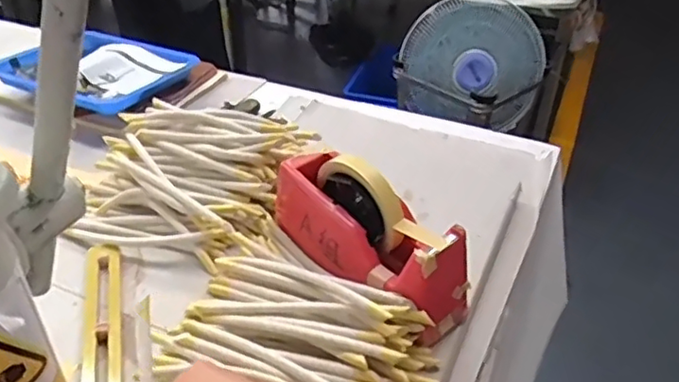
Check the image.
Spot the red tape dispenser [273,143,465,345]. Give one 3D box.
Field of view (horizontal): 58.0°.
[{"bbox_3d":[0.022,0.031,0.559,0.210,0.108,0.069,29,44,33],"label":"red tape dispenser"}]

